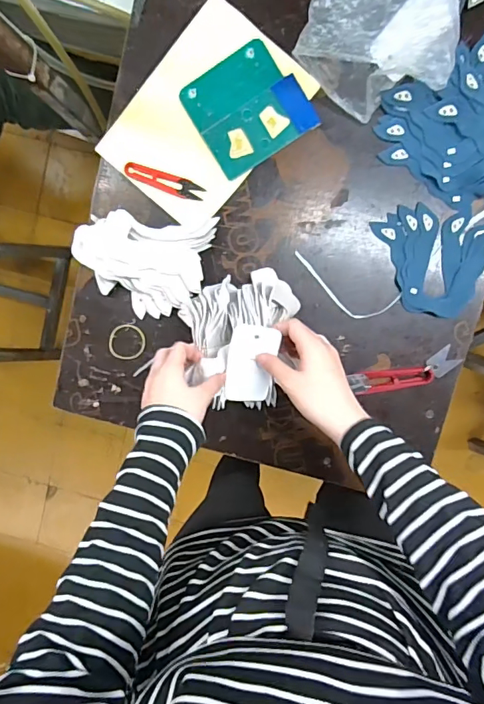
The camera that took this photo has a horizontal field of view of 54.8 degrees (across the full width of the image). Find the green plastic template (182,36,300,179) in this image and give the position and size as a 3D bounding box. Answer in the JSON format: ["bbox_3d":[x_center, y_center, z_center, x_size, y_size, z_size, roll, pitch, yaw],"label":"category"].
[{"bbox_3d":[0.002,-0.289,0.560,0.114,0.005,0.119,-32,97,4],"label":"green plastic template"}]

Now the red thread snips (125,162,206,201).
[{"bbox_3d":[-0.096,-0.210,0.575,0.099,0.005,0.021,19,97,1],"label":"red thread snips"}]

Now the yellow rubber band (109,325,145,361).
[{"bbox_3d":[-0.150,-0.013,0.611,0.047,0.004,0.046,0,96,3],"label":"yellow rubber band"}]

